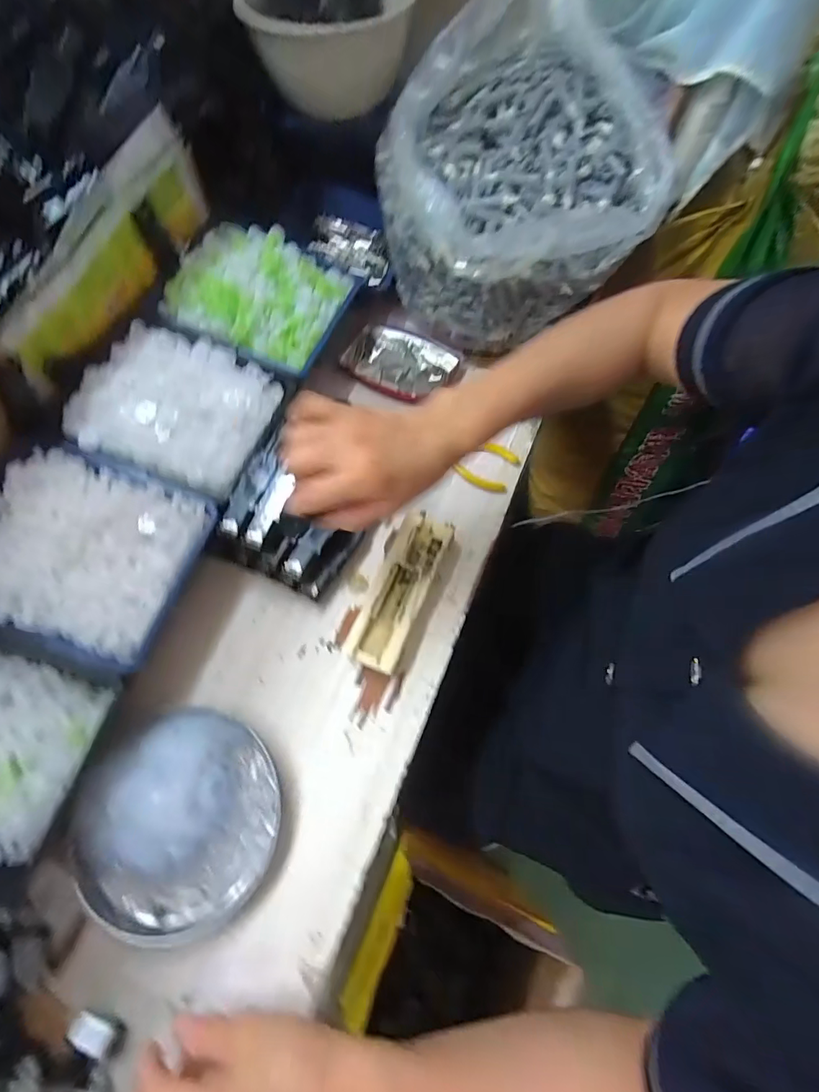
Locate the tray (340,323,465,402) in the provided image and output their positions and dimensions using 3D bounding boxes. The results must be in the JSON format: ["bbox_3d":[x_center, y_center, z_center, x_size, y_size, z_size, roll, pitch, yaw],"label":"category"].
[{"bbox_3d":[-0.009,-0.198,0.508,0.123,0.015,0.082,22,69,8],"label":"tray"}]

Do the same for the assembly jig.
[{"bbox_3d":[-0.006,0.036,0.408,0.046,0.023,0.145,22,69,8],"label":"assembly jig"}]

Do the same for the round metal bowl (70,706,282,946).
[{"bbox_3d":[-0.167,0.199,0.341,0.134,0.023,0.140,0,68,-1],"label":"round metal bowl"}]

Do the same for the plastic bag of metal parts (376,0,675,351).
[{"bbox_3d":[0.091,-0.347,0.444,0.224,0.185,0.242,-21,70,-10],"label":"plastic bag of metal parts"}]

